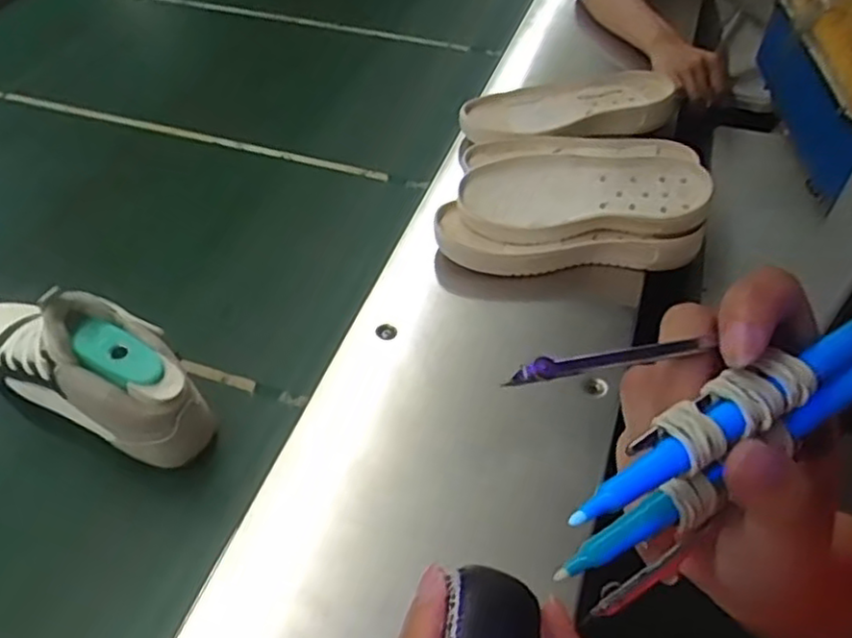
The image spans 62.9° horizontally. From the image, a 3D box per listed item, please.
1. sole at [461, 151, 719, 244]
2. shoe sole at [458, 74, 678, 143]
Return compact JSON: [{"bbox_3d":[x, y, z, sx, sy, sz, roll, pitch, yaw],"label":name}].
[{"bbox_3d":[0.146,-0.123,0.668,0.228,0.044,0.098,1,45,1],"label":"sole"},{"bbox_3d":[0.162,-0.247,0.812,0.250,0.037,0.105,-8,45,-7],"label":"shoe sole"}]

